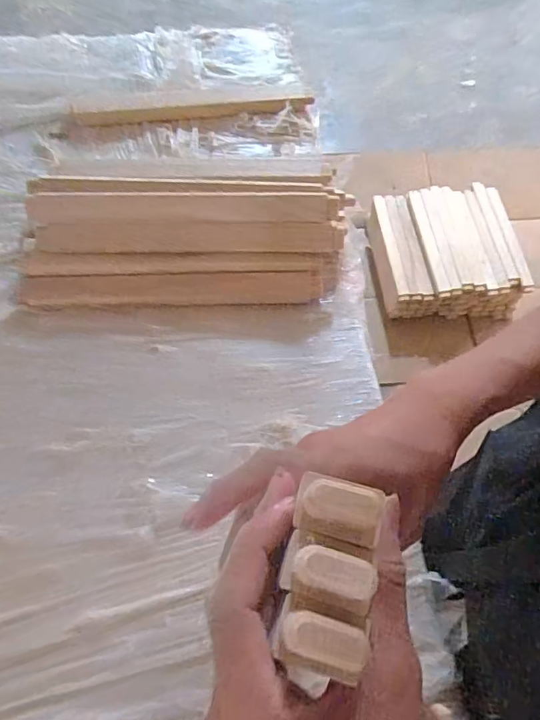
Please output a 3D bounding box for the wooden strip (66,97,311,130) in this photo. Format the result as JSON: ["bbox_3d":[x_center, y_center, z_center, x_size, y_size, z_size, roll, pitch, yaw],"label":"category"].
[{"bbox_3d":[-0.096,-0.328,0.651,0.304,0.008,0.027,-7,68,-6],"label":"wooden strip"}]

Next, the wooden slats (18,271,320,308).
[{"bbox_3d":[-0.105,-0.077,0.544,0.317,0.020,0.034,-3,67,-4],"label":"wooden slats"}]

